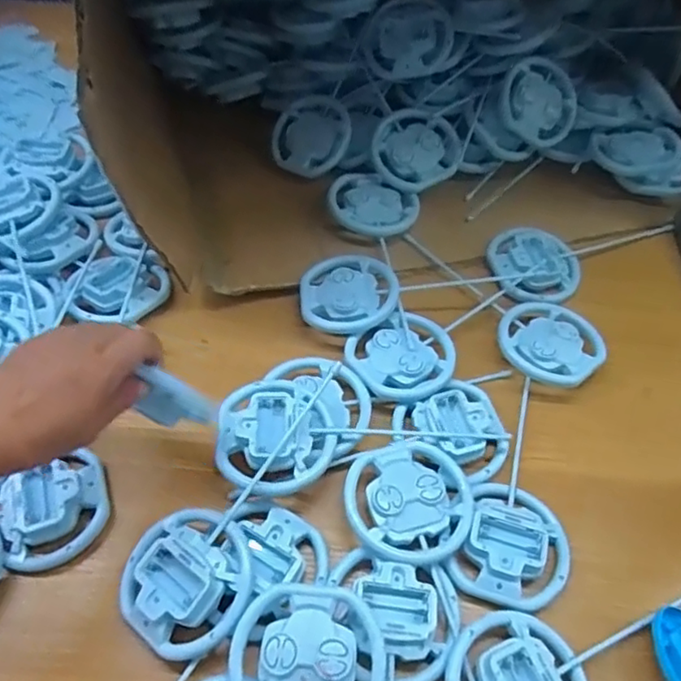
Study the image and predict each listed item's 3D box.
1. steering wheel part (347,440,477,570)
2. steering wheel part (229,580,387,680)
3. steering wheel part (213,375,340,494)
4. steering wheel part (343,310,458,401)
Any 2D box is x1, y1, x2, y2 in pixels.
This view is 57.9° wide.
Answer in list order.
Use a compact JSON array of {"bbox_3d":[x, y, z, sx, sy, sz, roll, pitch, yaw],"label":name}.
[{"bbox_3d":[0.055,0.130,0.496,0.098,0.024,0.099,5,53,0],"label":"steering wheel part"},{"bbox_3d":[-0.023,0.218,0.415,0.101,0.024,0.097,2,53,-2],"label":"steering wheel part"},{"bbox_3d":[-0.054,0.076,0.513,0.096,0.023,0.102,2,53,-2],"label":"steering wheel part"},{"bbox_3d":[0.060,0.017,0.579,0.093,0.016,0.088,2,53,-2],"label":"steering wheel part"}]

